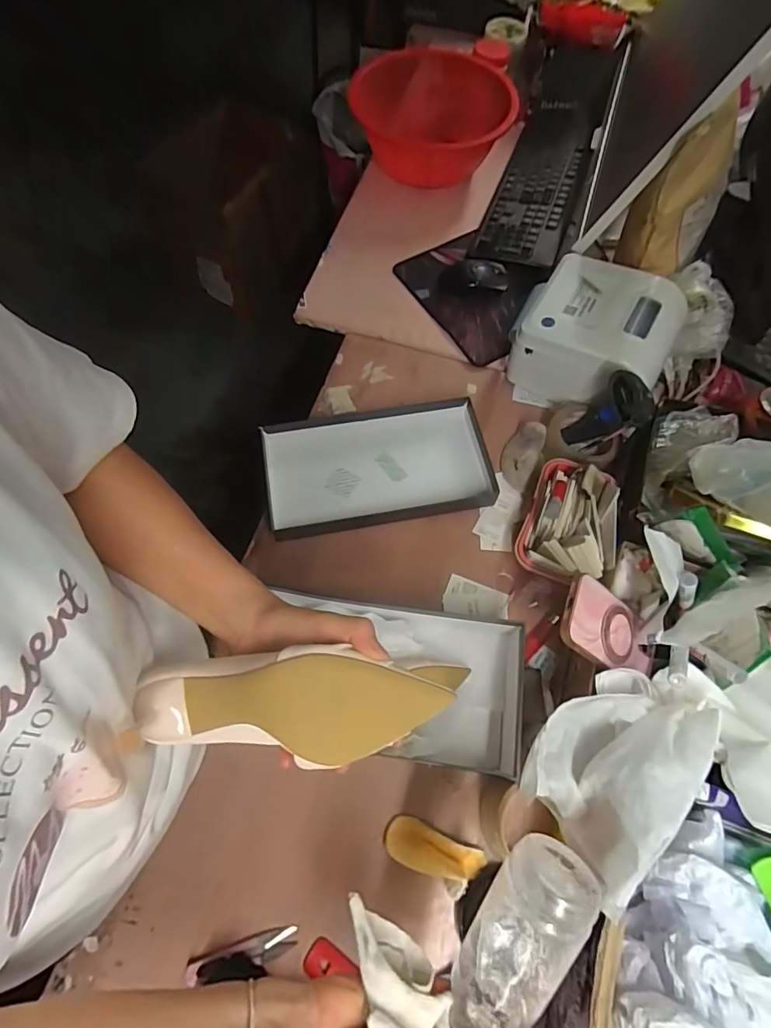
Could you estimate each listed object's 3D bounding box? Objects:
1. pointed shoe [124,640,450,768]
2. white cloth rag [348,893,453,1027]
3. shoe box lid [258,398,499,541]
[{"bbox_3d":[-0.065,0.131,0.346,0.209,0.052,0.068,-2,65,6],"label":"pointed shoe"},{"bbox_3d":[0.006,0.321,0.354,0.046,0.023,0.102,-34,61,-15],"label":"white cloth rag"},{"bbox_3d":[-0.011,-0.066,0.708,0.307,0.033,0.166,-9,66,-5],"label":"shoe box lid"}]

